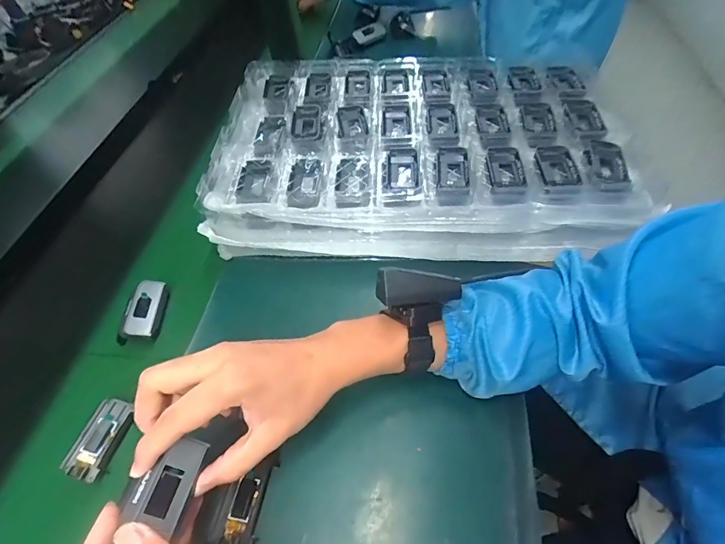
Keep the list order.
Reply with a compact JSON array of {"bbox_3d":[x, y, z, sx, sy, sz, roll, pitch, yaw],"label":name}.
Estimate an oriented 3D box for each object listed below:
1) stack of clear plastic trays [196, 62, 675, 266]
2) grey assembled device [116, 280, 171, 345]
[{"bbox_3d":[0.072,-0.164,0.520,0.510,0.075,0.322,0,54,4],"label":"stack of clear plastic trays"},{"bbox_3d":[-0.255,0.045,0.459,0.037,0.022,0.079,0,54,4],"label":"grey assembled device"}]

